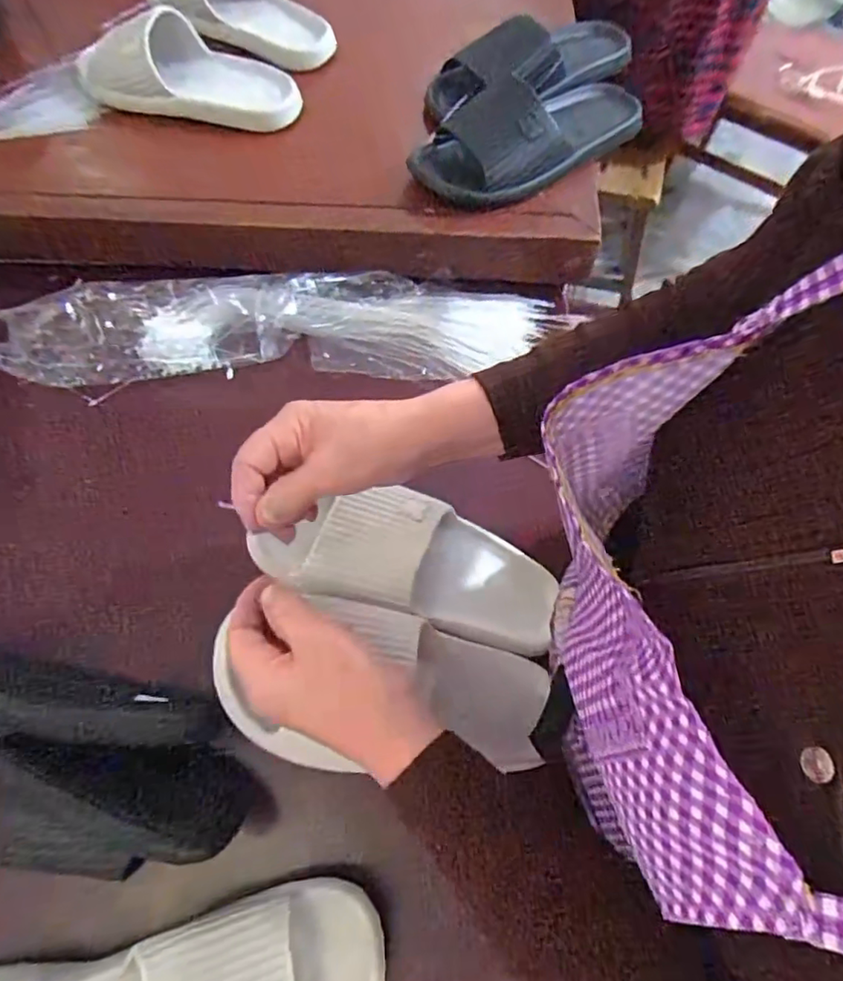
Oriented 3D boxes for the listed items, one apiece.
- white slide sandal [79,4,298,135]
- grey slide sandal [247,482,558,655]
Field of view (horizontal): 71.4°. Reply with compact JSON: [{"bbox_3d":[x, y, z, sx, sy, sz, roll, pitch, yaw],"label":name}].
[{"bbox_3d":[-0.254,-0.476,0.657,0.242,0.065,0.123,13,65,4],"label":"white slide sandal"},{"bbox_3d":[-0.002,0.057,0.460,0.236,0.059,0.094,19,62,-24],"label":"grey slide sandal"}]

